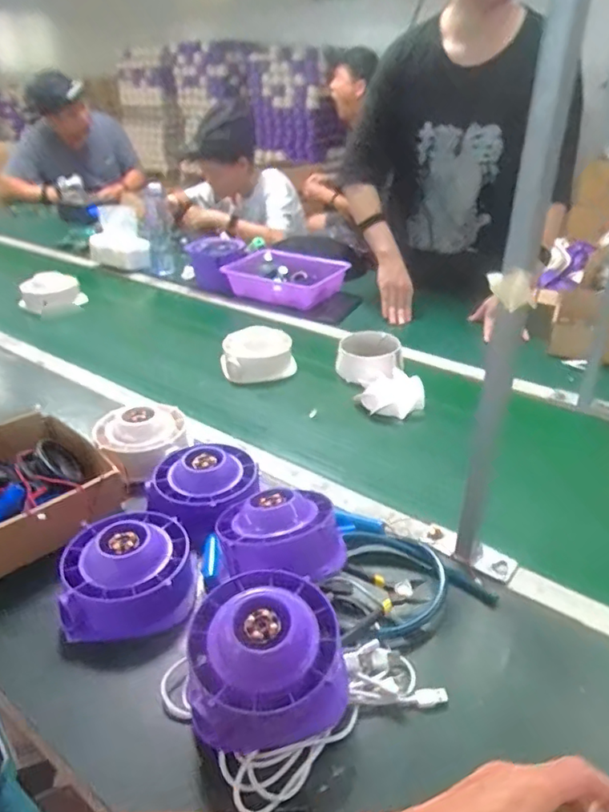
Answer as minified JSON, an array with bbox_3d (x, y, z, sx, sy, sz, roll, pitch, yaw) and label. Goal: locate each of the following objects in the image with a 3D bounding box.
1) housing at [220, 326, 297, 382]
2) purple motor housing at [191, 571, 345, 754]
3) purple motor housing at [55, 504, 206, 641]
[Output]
[{"bbox_3d":[-0.091,-0.102,1.101,0.148,0.075,0.097,-7,31,-8],"label":"housing"},{"bbox_3d":[-0.034,0.219,0.499,0.128,0.091,0.123,-9,31,-10],"label":"purple motor housing"},{"bbox_3d":[-0.187,0.170,0.611,0.133,0.067,0.131,-8,31,-9],"label":"purple motor housing"}]

